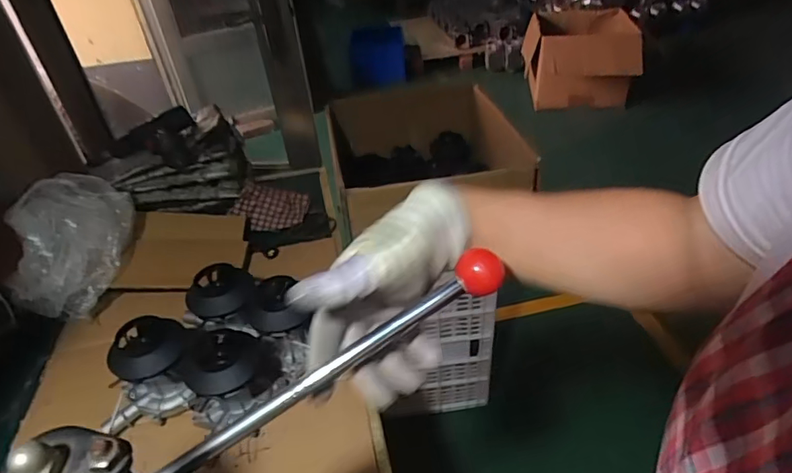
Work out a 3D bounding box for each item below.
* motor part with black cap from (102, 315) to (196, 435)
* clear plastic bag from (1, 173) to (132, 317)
[{"bbox_3d":[-0.376,0.211,0.756,0.140,0.142,0.098,-20,40,-17],"label":"motor part with black cap"},{"bbox_3d":[-0.589,0.000,0.906,0.140,0.148,0.255,-1,38,6],"label":"clear plastic bag"}]

